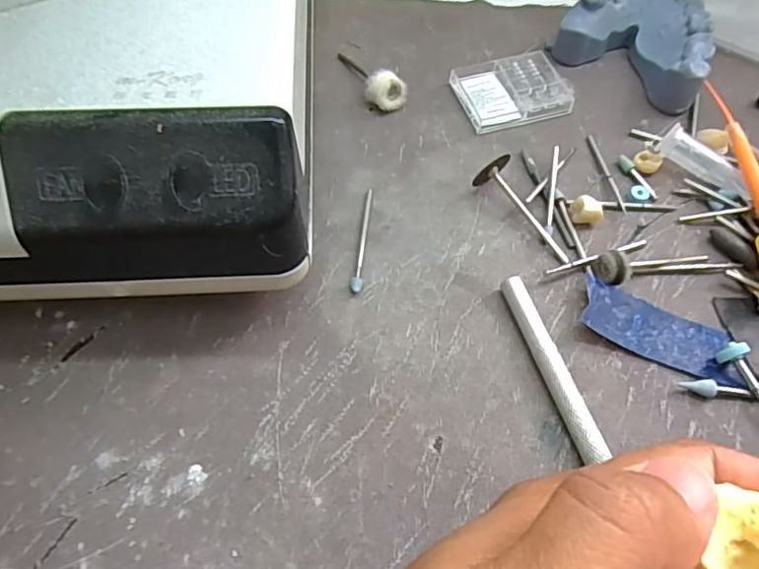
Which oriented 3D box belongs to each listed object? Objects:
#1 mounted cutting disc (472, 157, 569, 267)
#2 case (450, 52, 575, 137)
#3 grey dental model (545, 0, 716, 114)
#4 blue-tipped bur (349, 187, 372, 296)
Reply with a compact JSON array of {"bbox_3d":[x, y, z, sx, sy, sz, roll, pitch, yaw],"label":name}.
[{"bbox_3d":[0.052,-0.026,0.211,0.016,0.013,0.045,-23,63,-14],"label":"mounted cutting disc"},{"bbox_3d":[0.057,-0.086,0.248,0.046,0.008,0.037,-16,62,-10],"label":"case"},{"bbox_3d":[0.119,-0.109,0.253,0.053,0.023,0.065,-39,68,-21],"label":"grey dental model"},{"bbox_3d":[-0.007,-0.017,0.208,0.005,0.004,0.047,4,60,1],"label":"blue-tipped bur"}]

